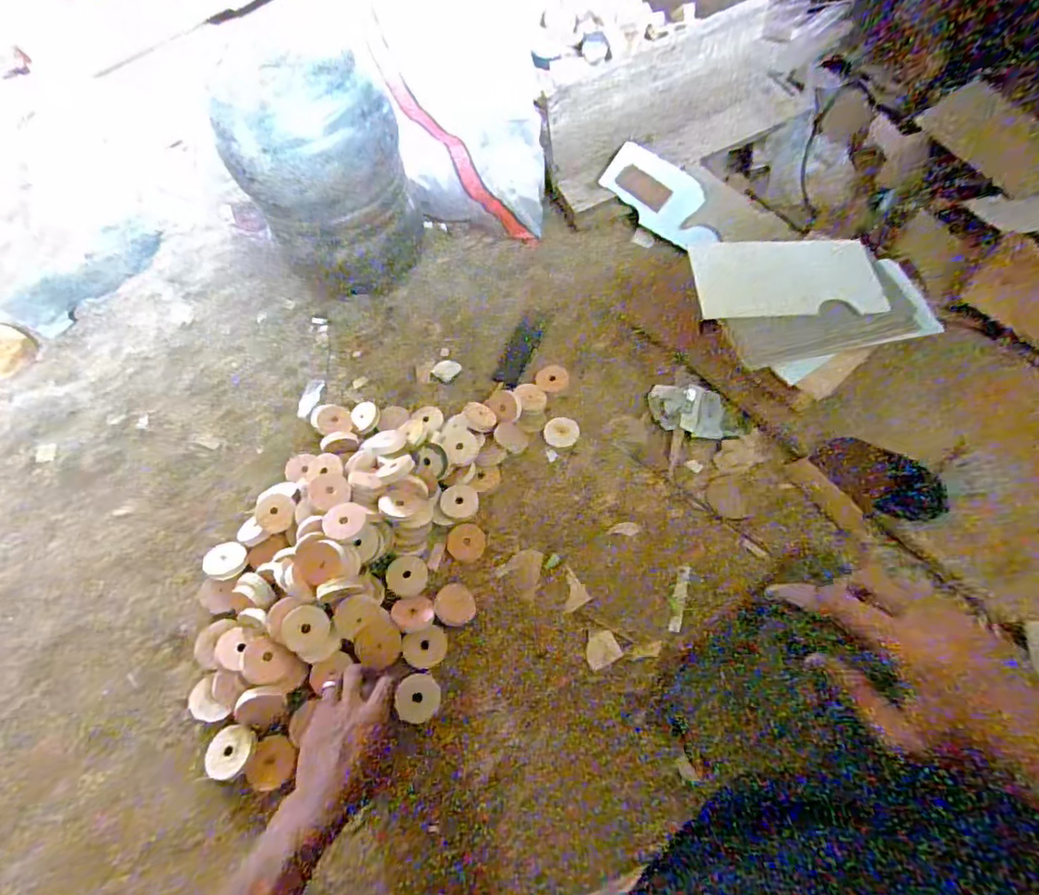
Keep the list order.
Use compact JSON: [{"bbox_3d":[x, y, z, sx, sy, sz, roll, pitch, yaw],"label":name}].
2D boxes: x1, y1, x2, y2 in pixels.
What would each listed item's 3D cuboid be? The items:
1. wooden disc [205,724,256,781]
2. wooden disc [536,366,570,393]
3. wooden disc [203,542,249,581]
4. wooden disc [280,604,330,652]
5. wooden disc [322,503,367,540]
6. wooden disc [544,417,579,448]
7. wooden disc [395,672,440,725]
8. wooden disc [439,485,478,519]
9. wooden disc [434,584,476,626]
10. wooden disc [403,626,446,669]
[{"bbox_3d":[-0.307,0.322,0.572,0.048,0.007,0.050,0,62,-1],"label":"wooden disc"},{"bbox_3d":[0.051,-0.105,0.828,0.050,0.004,0.046,0,62,-1],"label":"wooden disc"},{"bbox_3d":[-0.369,0.139,0.677,0.058,0.012,0.051,32,34,31],"label":"wooden disc"},{"bbox_3d":[-0.242,0.205,0.612,0.050,0.004,0.049,2,82,-11],"label":"wooden disc"},{"bbox_3d":[-0.211,0.088,0.650,0.042,0.009,0.053,44,53,3],"label":"wooden disc"},{"bbox_3d":[0.061,-0.022,0.782,0.048,0.004,0.043,-2,82,7],"label":"wooden disc"},{"bbox_3d":[-0.114,0.283,0.610,0.049,0.004,0.051,12,48,-14],"label":"wooden disc"},{"bbox_3d":[-0.081,0.072,0.726,0.050,0.004,0.044,1,77,-15],"label":"wooden disc"},{"bbox_3d":[-0.081,0.199,0.683,0.049,0.011,0.051,0,62,-1],"label":"wooden disc"},{"bbox_3d":[-0.112,0.240,0.646,0.053,0.004,0.045,-10,59,-28],"label":"wooden disc"}]

